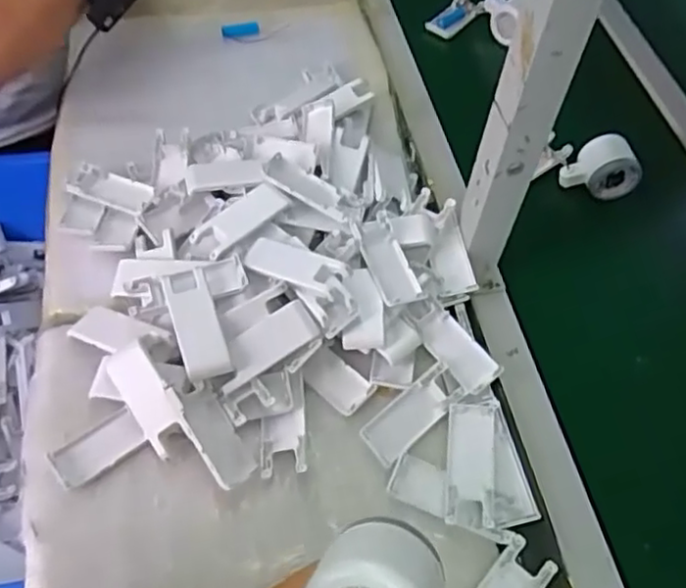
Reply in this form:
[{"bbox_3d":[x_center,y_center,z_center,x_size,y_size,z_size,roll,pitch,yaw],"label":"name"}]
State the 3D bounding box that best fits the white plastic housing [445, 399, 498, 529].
[{"bbox_3d":[0.108,0.139,0.557,0.038,0.012,0.108,9,56,1],"label":"white plastic housing"}]

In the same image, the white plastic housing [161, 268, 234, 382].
[{"bbox_3d":[-0.127,0.025,0.575,0.038,0.015,0.103,-17,71,-14],"label":"white plastic housing"}]

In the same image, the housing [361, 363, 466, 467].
[{"bbox_3d":[0.060,0.104,0.580,0.099,0.012,0.039,-37,66,-26],"label":"housing"}]

